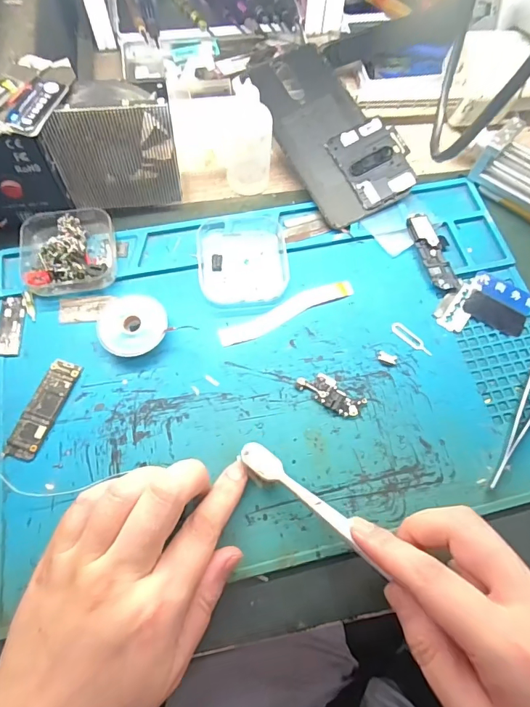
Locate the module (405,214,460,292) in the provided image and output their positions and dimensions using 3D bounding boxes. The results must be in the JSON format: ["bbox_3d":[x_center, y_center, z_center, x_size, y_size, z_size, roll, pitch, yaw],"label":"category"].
[{"bbox_3d":[0.130,-0.078,0.323,0.027,0.005,0.066,-14,69,-8],"label":"module"}]

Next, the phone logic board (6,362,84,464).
[{"bbox_3d":[-0.138,0.034,0.268,0.019,0.005,0.065,18,68,4],"label":"phone logic board"}]

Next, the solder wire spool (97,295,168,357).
[{"bbox_3d":[-0.089,-0.020,0.289,0.044,0.012,0.046,1,68,-3],"label":"solder wire spool"}]

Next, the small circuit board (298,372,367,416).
[{"bbox_3d":[0.043,0.026,0.279,0.044,0.005,0.018,33,70,10],"label":"small circuit board"}]

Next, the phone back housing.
[{"bbox_3d":[0.052,-0.182,0.345,0.082,0.005,0.155,-28,80,-3],"label":"phone back housing"}]

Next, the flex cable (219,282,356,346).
[{"bbox_3d":[0.016,-0.030,0.303,0.100,0.004,0.017,-25,71,-12],"label":"flex cable"}]

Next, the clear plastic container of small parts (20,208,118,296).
[{"bbox_3d":[-0.140,-0.076,0.303,0.063,0.020,0.066,-9,69,-6],"label":"clear plastic container of small parts"}]

